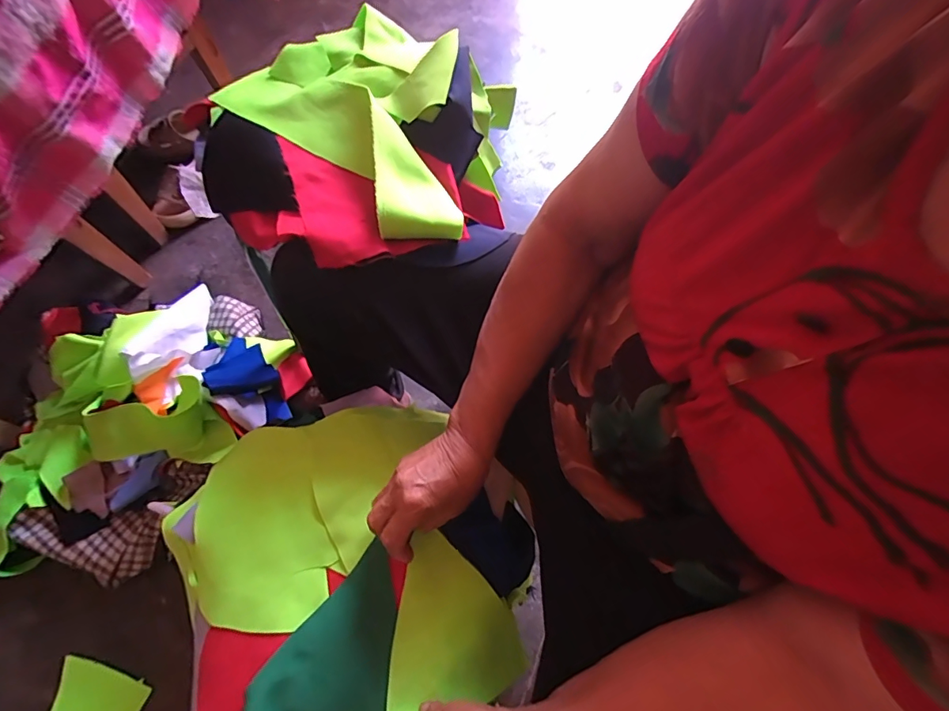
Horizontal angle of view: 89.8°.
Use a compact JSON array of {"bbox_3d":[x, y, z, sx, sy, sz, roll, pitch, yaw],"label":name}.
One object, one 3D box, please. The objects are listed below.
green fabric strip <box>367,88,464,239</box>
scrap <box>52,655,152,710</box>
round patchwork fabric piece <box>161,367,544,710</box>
[{"bbox_3d":[-0.072,-0.173,0.449,0.070,0.026,0.152,-23,79,-10],"label":"green fabric strip"},{"bbox_3d":[-0.555,0.498,0.690,0.134,0.020,0.089,26,67,13],"label":"scrap"},{"bbox_3d":[-0.122,0.198,0.497,0.351,0.072,0.363,0,64,1],"label":"round patchwork fabric piece"}]

